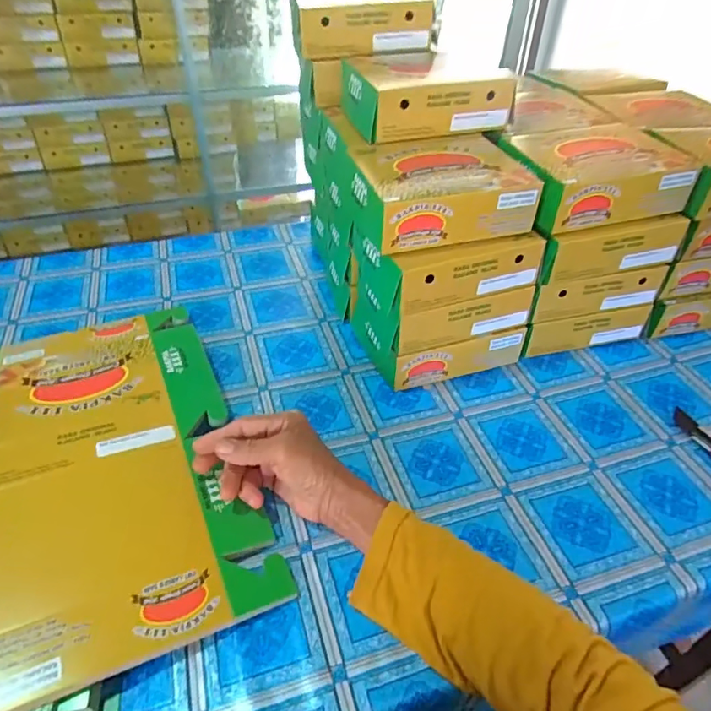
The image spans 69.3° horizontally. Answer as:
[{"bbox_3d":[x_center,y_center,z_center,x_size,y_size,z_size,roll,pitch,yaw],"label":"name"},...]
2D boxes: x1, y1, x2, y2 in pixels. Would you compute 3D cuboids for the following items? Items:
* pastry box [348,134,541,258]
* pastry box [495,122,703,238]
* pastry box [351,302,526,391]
[{"bbox_3d":[0.077,-0.167,0.513,0.162,0.052,0.128,-10,43,-12],"label":"pastry box"},{"bbox_3d":[0.247,-0.193,0.545,0.169,0.054,0.127,-7,42,-9],"label":"pastry box"},{"bbox_3d":[0.090,-0.035,0.606,0.167,0.063,0.133,-14,44,-15],"label":"pastry box"}]

